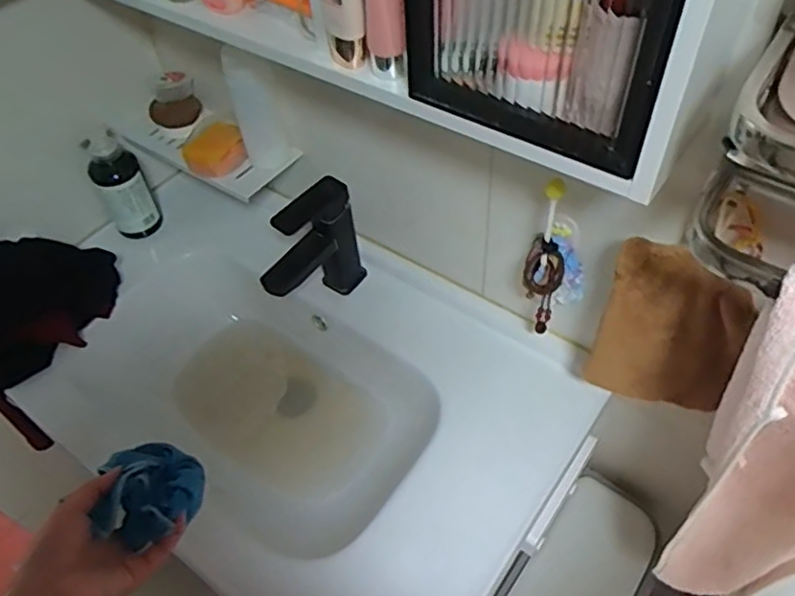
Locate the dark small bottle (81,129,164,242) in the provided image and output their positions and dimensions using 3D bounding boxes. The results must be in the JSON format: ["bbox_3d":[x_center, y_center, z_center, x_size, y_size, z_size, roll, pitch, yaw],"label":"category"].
[{"bbox_3d":[-0.415,-0.168,0.962,0.067,0.159,0.053,-24,53,-15],"label":"dark small bottle"}]

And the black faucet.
[{"bbox_3d":[-0.116,-0.052,0.849,0.059,0.169,0.151,31,59,26],"label":"black faucet"}]

